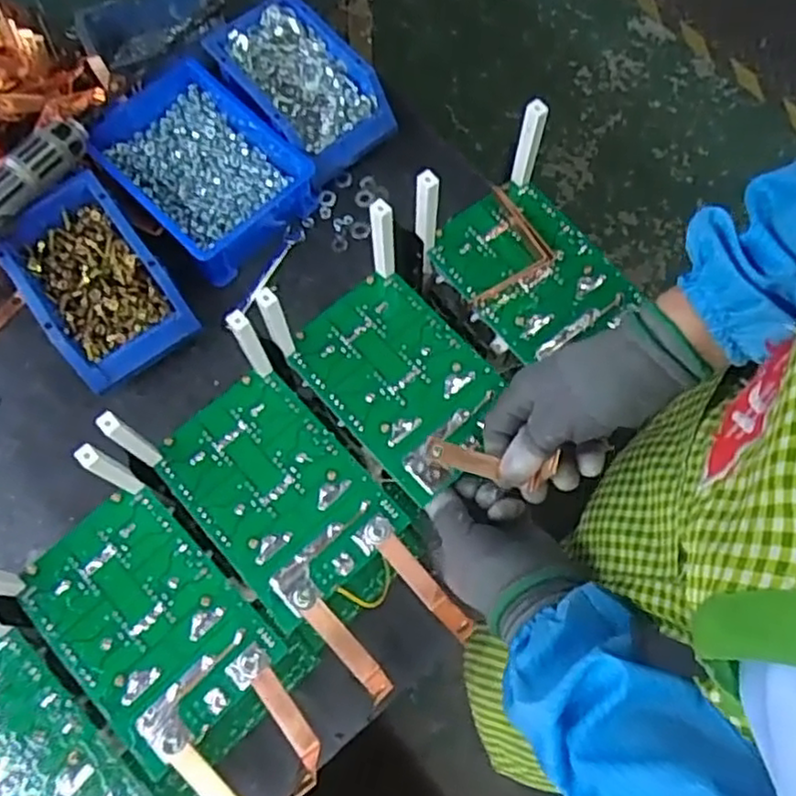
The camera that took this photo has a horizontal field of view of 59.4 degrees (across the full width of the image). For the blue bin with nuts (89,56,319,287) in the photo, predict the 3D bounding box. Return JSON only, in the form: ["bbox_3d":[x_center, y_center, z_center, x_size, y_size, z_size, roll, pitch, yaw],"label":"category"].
[{"bbox_3d":[-0.200,-0.230,0.706,0.201,0.062,0.148,43,75,14],"label":"blue bin with nuts"}]

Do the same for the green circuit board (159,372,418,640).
[{"bbox_3d":[-0.089,0.064,0.496,0.107,0.004,0.162,-41,75,-14],"label":"green circuit board"}]

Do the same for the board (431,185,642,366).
[{"bbox_3d":[0.102,-0.102,0.549,0.102,0.024,0.137,-36,74,-12],"label":"board"}]

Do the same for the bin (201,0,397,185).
[{"bbox_3d":[-0.098,-0.319,0.721,0.115,0.065,0.185,-40,75,-13],"label":"bin"}]

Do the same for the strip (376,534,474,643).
[{"bbox_3d":[0.020,0.131,0.482,0.017,0.021,0.083,-43,76,-14],"label":"strip"}]

